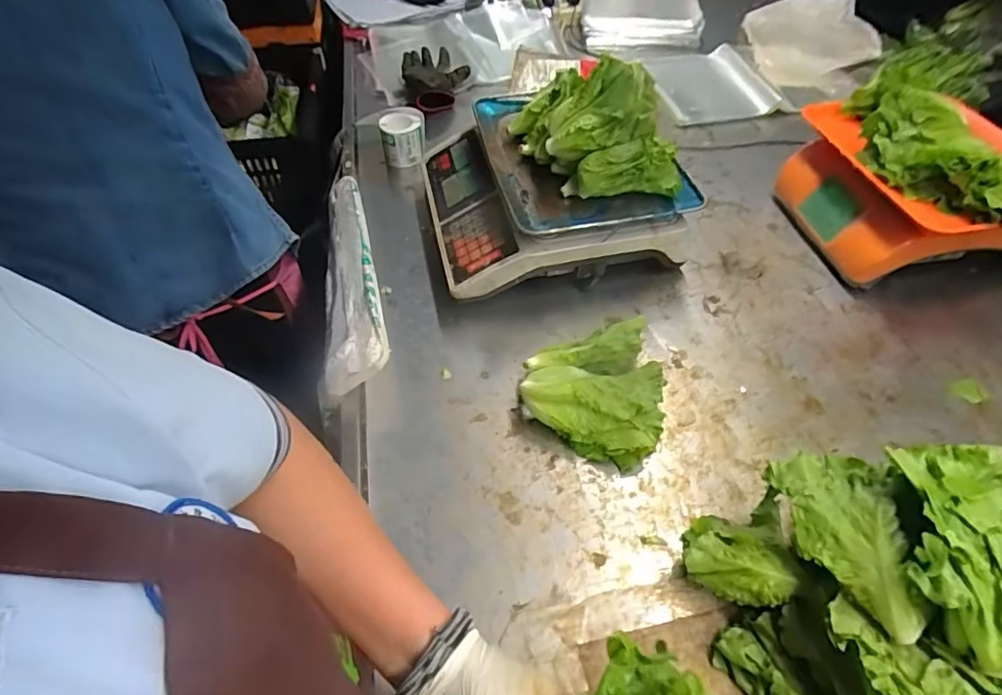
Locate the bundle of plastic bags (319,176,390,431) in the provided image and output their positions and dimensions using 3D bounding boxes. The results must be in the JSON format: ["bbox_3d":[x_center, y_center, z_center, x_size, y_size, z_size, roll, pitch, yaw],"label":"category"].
[{"bbox_3d":[-0.205,-0.091,0.692,0.085,0.075,0.385,-13,52,-9],"label":"bundle of plastic bags"}]

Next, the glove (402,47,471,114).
[{"bbox_3d":[-0.130,-0.542,1.063,0.128,0.069,0.173,-15,53,-10],"label":"glove"}]

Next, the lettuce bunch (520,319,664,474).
[{"bbox_3d":[0.105,0.037,0.595,0.153,0.050,0.176,11,52,10],"label":"lettuce bunch"}]

